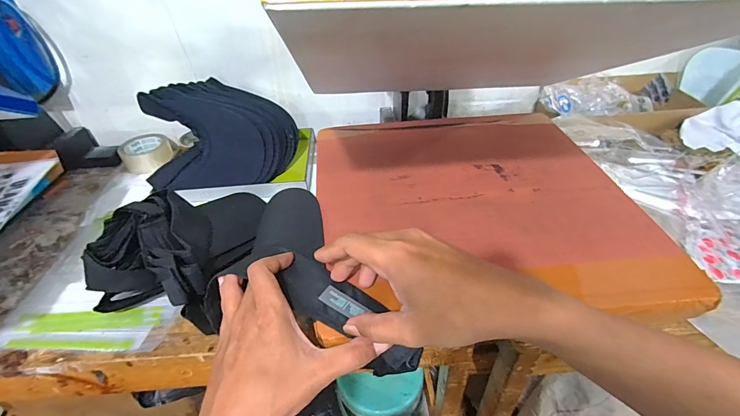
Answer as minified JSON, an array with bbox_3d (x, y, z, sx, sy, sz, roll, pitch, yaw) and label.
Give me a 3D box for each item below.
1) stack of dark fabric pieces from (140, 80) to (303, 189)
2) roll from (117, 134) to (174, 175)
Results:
[{"bbox_3d":[-0.292,-0.155,0.714,0.273,0.167,0.159,-12,41,-11],"label":"stack of dark fabric pieces"},{"bbox_3d":[-0.502,-0.124,0.815,0.099,0.047,0.099,-2,40,1],"label":"roll"}]

